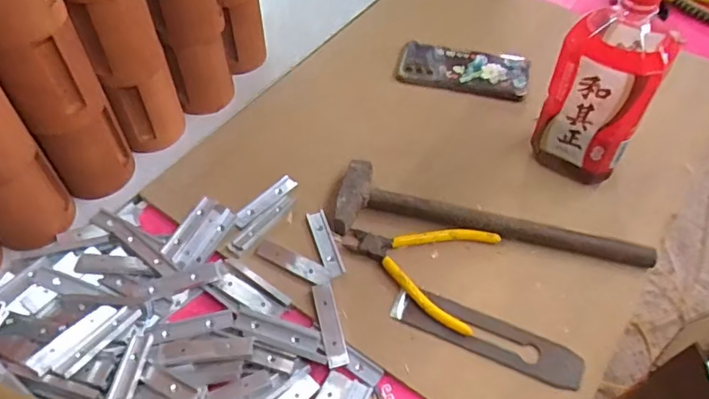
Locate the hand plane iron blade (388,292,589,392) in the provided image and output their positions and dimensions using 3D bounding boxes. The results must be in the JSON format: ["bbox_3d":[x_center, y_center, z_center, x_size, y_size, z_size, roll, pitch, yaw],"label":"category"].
[{"bbox_3d":[0.120,0.123,0.502,0.172,0.009,0.044,22,53,18],"label":"hand plane iron blade"}]

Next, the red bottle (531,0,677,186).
[{"bbox_3d":[0.249,-0.116,0.549,0.095,0.206,0.082,25,56,18],"label":"red bottle"}]

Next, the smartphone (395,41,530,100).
[{"bbox_3d":[0.140,-0.171,0.716,0.165,0.016,0.072,12,53,9],"label":"smartphone"}]

